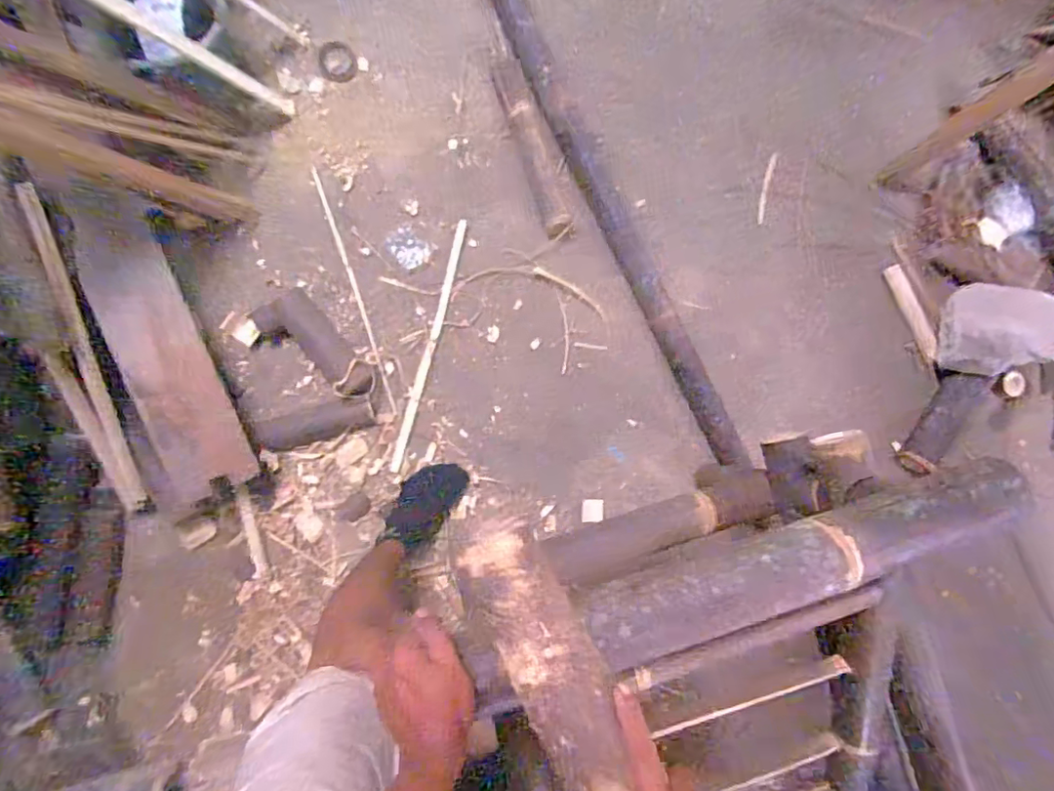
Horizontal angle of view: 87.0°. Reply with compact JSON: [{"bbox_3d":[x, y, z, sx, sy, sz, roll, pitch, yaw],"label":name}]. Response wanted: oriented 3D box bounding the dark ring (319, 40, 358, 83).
[{"bbox_3d":[-0.401,-0.710,1.182,0.080,0.007,0.087,1,86,-8],"label":"dark ring"}]

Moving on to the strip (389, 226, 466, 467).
[{"bbox_3d":[-0.201,-0.109,1.154,0.024,0.012,0.535,15,84,-7],"label":"strip"}]

